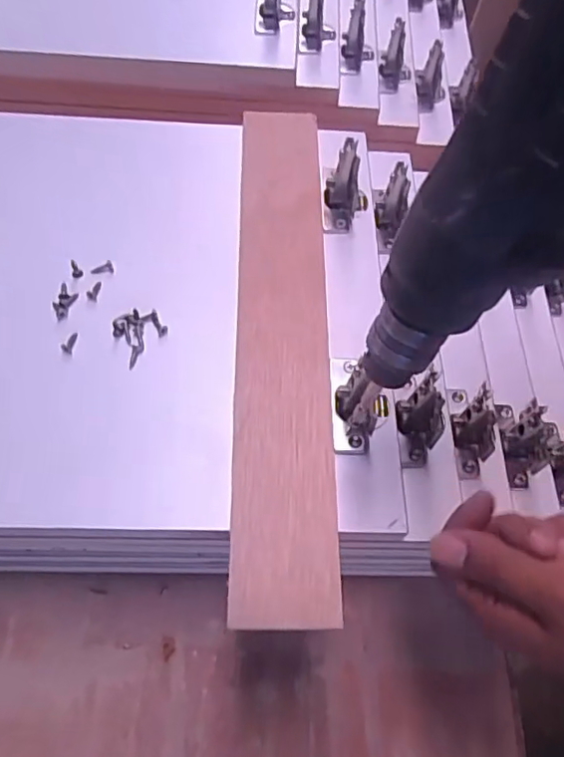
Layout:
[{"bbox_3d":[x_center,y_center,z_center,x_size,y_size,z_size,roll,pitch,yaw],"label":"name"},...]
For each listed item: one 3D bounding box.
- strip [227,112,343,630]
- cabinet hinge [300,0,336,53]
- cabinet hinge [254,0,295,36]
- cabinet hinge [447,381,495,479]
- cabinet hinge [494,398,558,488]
[{"bbox_3d":[0.001,-0.044,0.386,0.059,0.009,0.385,1,61,-3],"label":"strip"},{"bbox_3d":[0.035,-0.345,0.549,0.032,0.067,0.025,8,61,1],"label":"cabinet hinge"},{"bbox_3d":[-0.007,-0.347,0.524,0.035,0.065,0.041,4,61,-1],"label":"cabinet hinge"},{"bbox_3d":[0.126,0.028,0.381,0.022,0.059,0.062,8,61,1],"label":"cabinet hinge"},{"bbox_3d":[0.169,0.036,0.400,0.023,0.060,0.061,1,61,-3],"label":"cabinet hinge"}]

